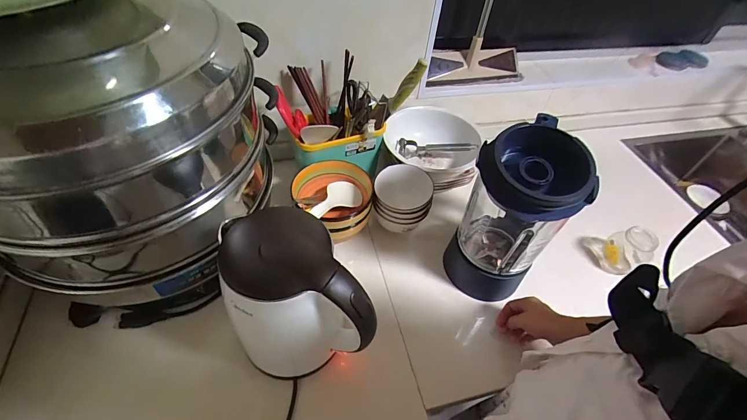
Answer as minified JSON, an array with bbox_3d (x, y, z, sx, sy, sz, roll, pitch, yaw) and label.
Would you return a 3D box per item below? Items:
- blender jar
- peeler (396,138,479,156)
[{"bbox_3d":[0.226,0.015,0.597,0.143,0.306,0.158,36,56,22],"label":"blender jar"},{"bbox_3d":[0.142,-0.141,0.816,0.169,0.051,0.022,9,50,2],"label":"peeler"}]

